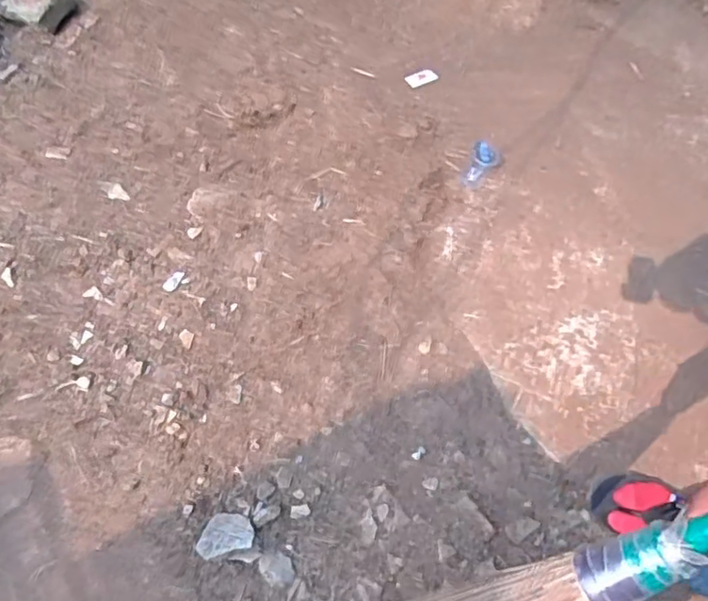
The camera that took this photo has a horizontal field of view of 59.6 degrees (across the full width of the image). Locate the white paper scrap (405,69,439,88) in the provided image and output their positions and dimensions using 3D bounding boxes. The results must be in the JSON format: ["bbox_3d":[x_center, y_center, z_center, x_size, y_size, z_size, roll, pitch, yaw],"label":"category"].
[{"bbox_3d":[0.167,-0.545,1.511,0.075,0.006,0.046,-28,67,-17],"label":"white paper scrap"}]

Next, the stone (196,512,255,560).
[{"bbox_3d":[-0.202,0.367,0.974,0.085,0.021,0.062,-12,58,-10],"label":"stone"}]

